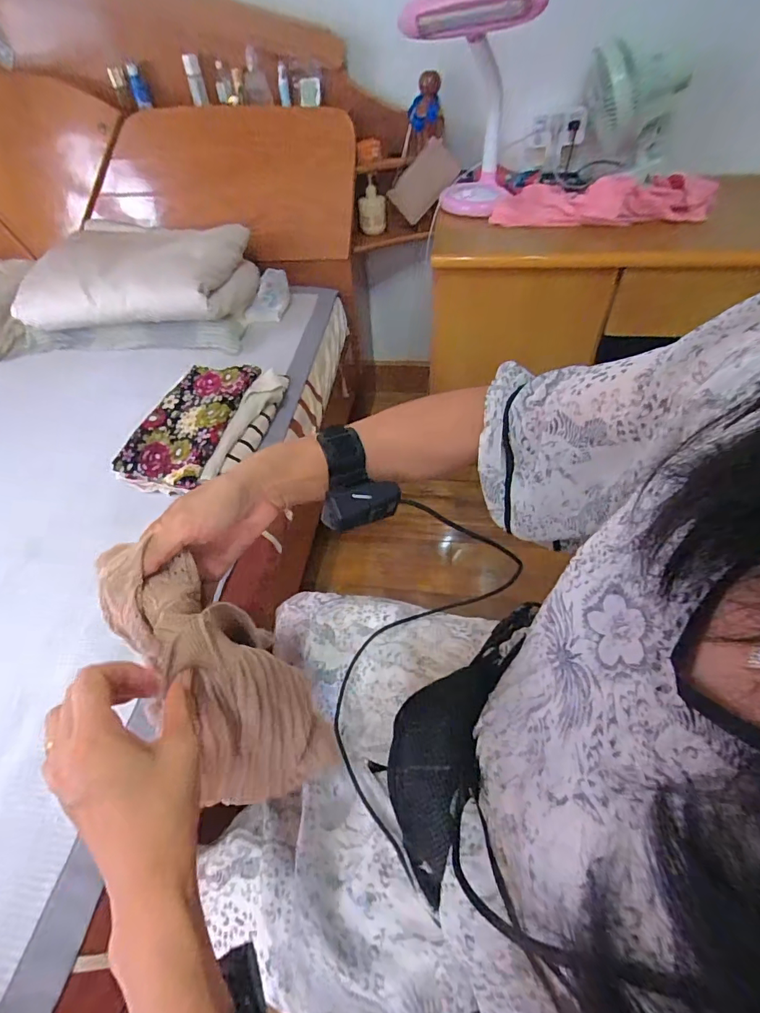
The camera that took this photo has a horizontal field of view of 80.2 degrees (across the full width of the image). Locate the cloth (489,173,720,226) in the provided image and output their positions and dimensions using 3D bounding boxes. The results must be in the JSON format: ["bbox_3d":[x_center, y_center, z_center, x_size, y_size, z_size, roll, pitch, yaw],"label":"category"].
[{"bbox_3d":[0.506,-0.699,1.025,0.463,0.083,0.206,7,51,10],"label":"cloth"}]

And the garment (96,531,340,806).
[{"bbox_3d":[-0.130,0.174,0.402,0.116,0.346,0.056,-37,40,-24],"label":"garment"}]

